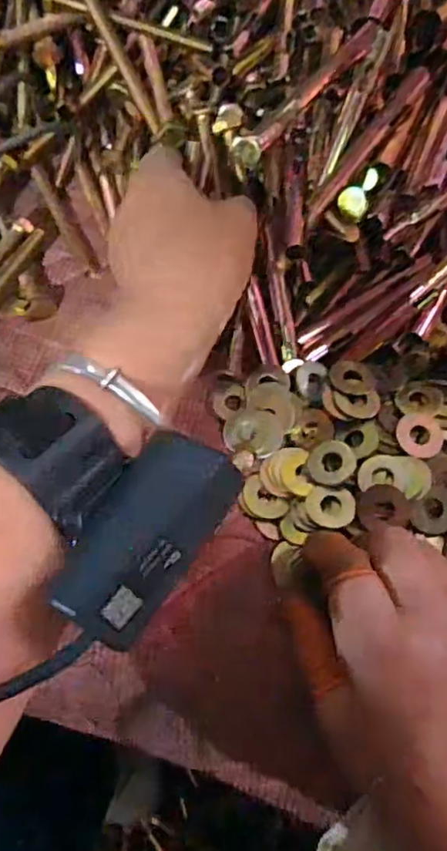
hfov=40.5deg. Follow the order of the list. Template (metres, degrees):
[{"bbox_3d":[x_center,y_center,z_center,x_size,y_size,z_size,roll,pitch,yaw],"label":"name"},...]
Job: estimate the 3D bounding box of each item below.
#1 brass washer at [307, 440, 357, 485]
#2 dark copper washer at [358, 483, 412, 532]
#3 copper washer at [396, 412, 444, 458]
[{"bbox_3d":[0.056,0.018,0.310,0.024,0.004,0.024,0,64,-1],"label":"brass washer"},{"bbox_3d":[0.079,0.040,0.296,0.024,0.006,0.021,13,64,5],"label":"dark copper washer"},{"bbox_3d":[0.102,0.005,0.314,0.023,0.004,0.025,10,64,4],"label":"copper washer"}]

